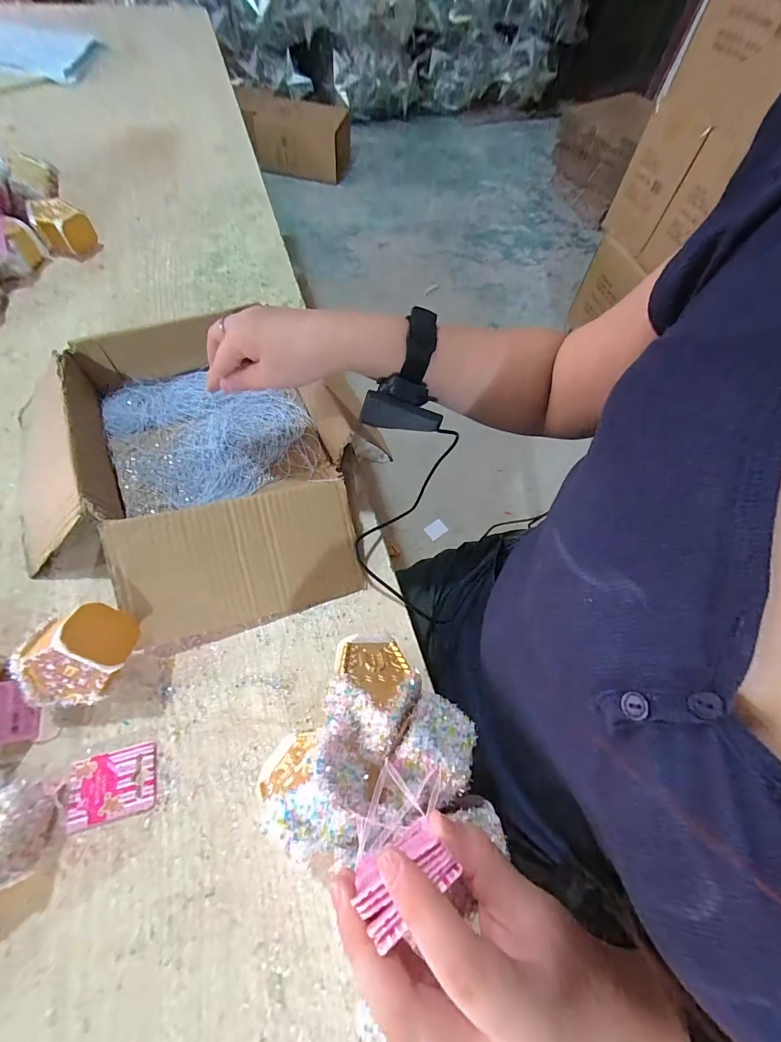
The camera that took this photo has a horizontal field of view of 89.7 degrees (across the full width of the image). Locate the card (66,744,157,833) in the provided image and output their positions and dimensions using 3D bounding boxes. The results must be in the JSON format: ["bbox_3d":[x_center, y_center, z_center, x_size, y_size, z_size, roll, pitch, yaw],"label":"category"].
[{"bbox_3d":[-0.212,0.202,0.301,0.059,0.004,0.045,-11,64,-9],"label":"card"}]

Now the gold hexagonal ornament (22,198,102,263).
[{"bbox_3d":[-0.487,-0.438,0.587,0.071,0.049,0.069,-29,68,-17],"label":"gold hexagonal ornament"}]

